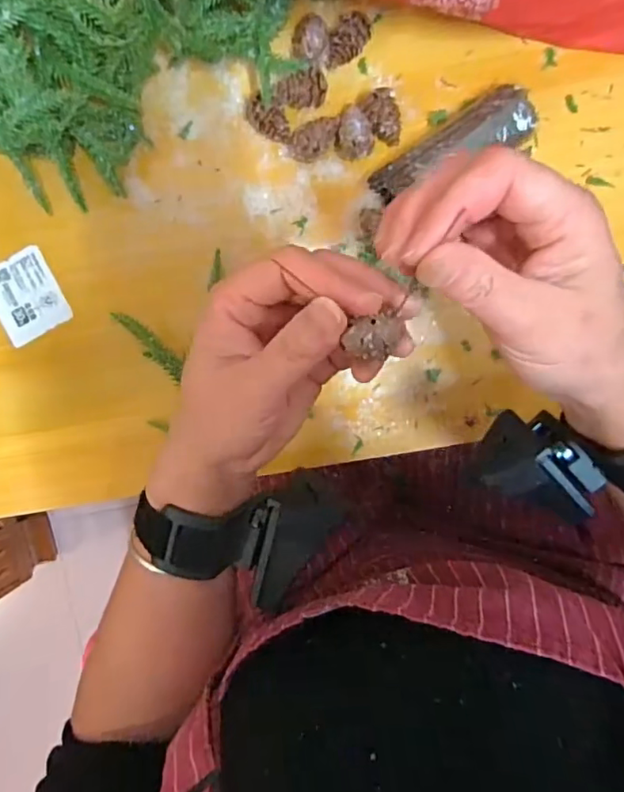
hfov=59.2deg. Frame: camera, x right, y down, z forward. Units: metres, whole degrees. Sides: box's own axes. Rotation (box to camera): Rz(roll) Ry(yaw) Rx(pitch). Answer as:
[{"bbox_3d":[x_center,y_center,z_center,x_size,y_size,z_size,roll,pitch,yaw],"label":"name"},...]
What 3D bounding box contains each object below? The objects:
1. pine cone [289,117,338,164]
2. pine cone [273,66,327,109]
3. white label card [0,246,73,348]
[{"bbox_3d":[0.002,-0.169,0.365,0.034,0.017,0.023,-27,91,3],"label":"pine cone"},{"bbox_3d":[-0.008,-0.201,0.362,0.035,0.019,0.019,-16,91,3],"label":"pine cone"},{"bbox_3d":[-0.202,-0.071,0.389,0.048,0.004,0.058,-28,91,0],"label":"white label card"}]

